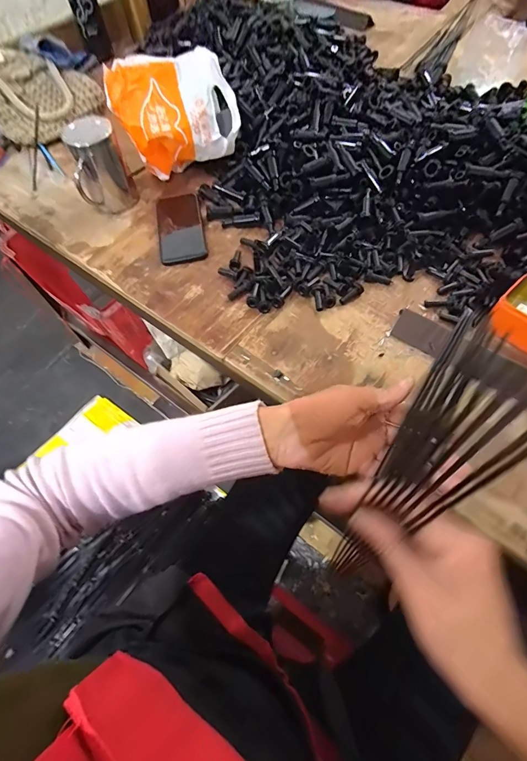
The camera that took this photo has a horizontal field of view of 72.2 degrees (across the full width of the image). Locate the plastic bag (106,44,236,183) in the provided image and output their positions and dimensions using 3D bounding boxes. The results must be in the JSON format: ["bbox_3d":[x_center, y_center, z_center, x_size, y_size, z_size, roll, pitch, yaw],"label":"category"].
[{"bbox_3d":[-0.147,-0.446,0.618,0.190,0.142,0.117,-17,62,-6],"label":"plastic bag"}]

